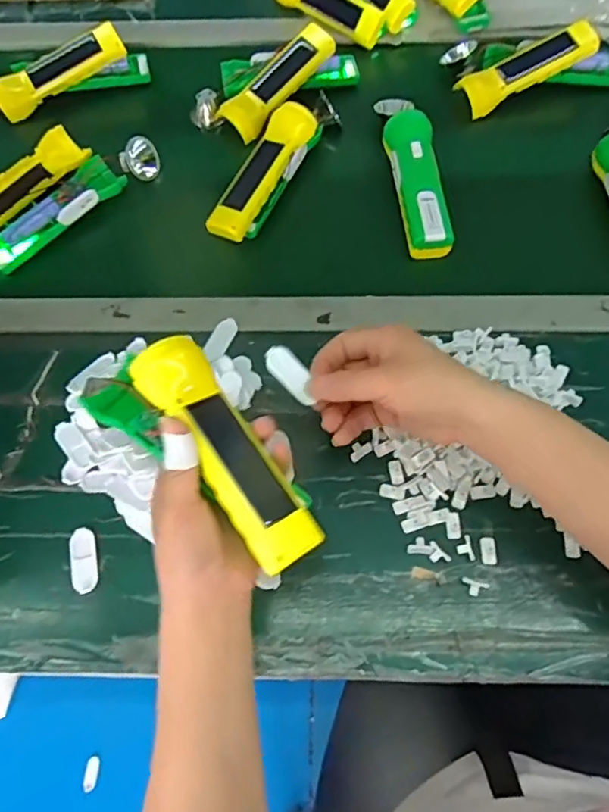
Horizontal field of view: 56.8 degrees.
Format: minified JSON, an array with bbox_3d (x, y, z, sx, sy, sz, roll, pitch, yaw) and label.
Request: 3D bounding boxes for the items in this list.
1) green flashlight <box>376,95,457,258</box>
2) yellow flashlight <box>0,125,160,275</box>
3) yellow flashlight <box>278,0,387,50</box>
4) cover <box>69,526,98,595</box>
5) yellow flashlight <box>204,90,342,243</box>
[{"bbox_3d":[0.114,-0.253,0.597,0.046,0.042,0.213,-8,65,-2],"label":"green flashlight"},{"bbox_3d":[-0.282,-0.243,0.639,0.122,0.046,0.210,40,72,18],"label":"yellow flashlight"},{"bbox_3d":[0.028,-0.519,0.724,0.176,0.045,0.045,37,71,17],"label":"yellow flashlight"},{"bbox_3d":[-0.178,0.124,0.454,0.022,0.005,0.051,-13,65,-4],"label":"cover"},{"bbox_3d":[-0.028,-0.269,0.601,0.048,0.045,0.226,26,68,13],"label":"yellow flashlight"}]

